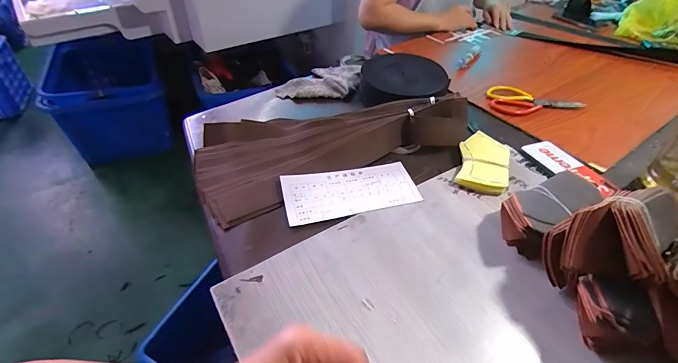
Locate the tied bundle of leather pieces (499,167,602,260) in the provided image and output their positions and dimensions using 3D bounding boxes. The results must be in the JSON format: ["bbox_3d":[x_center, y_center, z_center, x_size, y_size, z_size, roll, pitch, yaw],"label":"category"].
[{"bbox_3d":[0.288,0.041,0.500,0.159,0.062,0.077,-24,49,-25],"label":"tied bundle of leather pieces"}]

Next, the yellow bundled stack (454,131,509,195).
[{"bbox_3d":[0.249,-0.039,0.616,0.079,0.022,0.152,13,44,12],"label":"yellow bundled stack"}]

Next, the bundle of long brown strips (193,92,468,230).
[{"bbox_3d":[-0.014,-0.097,0.645,0.483,0.056,0.234,-18,47,-20],"label":"bundle of long brown strips"}]

